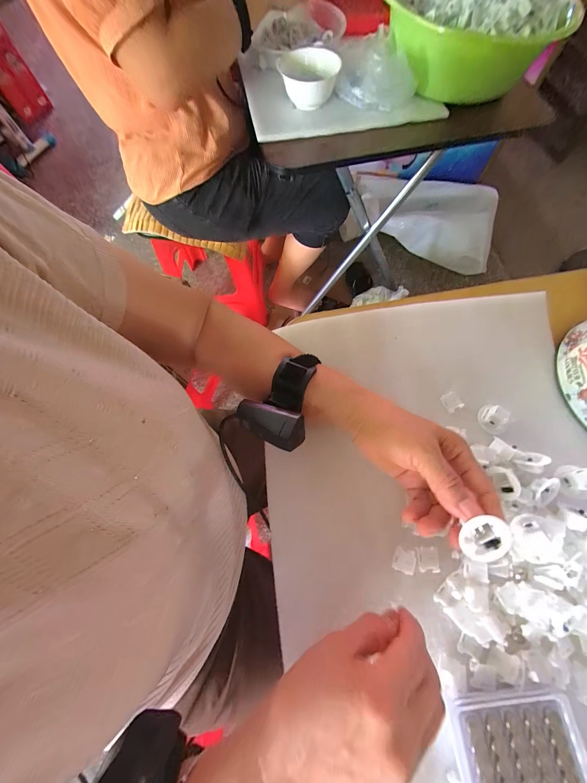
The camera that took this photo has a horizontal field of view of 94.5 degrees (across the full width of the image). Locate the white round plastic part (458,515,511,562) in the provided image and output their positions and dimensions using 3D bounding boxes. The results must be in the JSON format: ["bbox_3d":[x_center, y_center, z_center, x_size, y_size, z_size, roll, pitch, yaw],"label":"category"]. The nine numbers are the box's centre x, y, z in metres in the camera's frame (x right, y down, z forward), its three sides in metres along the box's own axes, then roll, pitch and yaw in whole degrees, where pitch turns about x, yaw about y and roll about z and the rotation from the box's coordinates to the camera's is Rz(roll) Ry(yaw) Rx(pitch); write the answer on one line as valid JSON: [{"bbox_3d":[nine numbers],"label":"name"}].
[{"bbox_3d":[0.135,0.104,0.193,0.030,0.011,0.030,0,92,10],"label":"white round plastic part"}]

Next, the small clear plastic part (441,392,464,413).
[{"bbox_3d":[0.185,0.012,0.317,0.017,0.004,0.022,-32,68,9],"label":"small clear plastic part"}]

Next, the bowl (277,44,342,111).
[{"bbox_3d":[0.025,-0.592,0.519,0.120,0.048,0.118,10,71,5],"label":"bowl"}]

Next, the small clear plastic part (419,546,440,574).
[{"bbox_3d":[0.131,0.163,0.262,0.019,0.004,0.022,2,71,3],"label":"small clear plastic part"}]

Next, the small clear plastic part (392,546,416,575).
[{"bbox_3d":[0.108,0.164,0.263,0.021,0.005,0.021,19,72,8],"label":"small clear plastic part"}]

